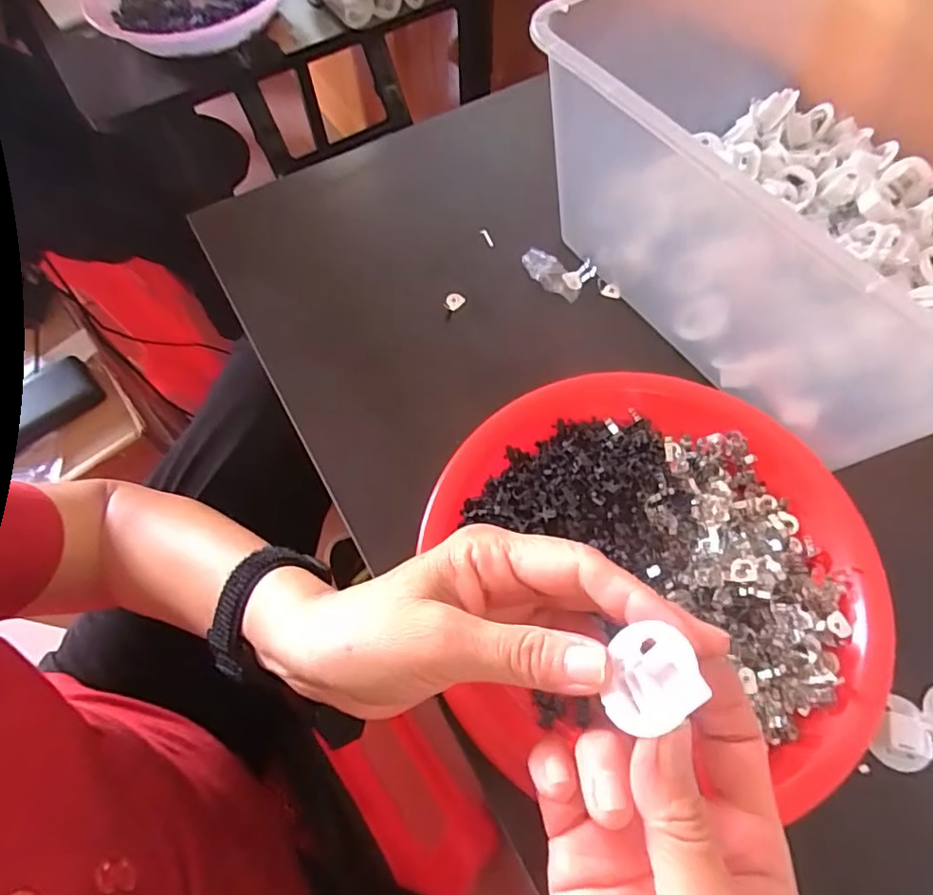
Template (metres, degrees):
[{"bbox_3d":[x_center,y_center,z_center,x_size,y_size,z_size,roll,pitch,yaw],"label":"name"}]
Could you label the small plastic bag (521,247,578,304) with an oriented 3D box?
[{"bbox_3d":[0.056,-0.123,0.396,0.020,0.013,0.051,-39,70,-14],"label":"small plastic bag"}]

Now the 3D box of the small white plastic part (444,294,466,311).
[{"bbox_3d":[-0.009,-0.103,0.399,0.011,0.004,0.014,34,71,16],"label":"small white plastic part"}]

